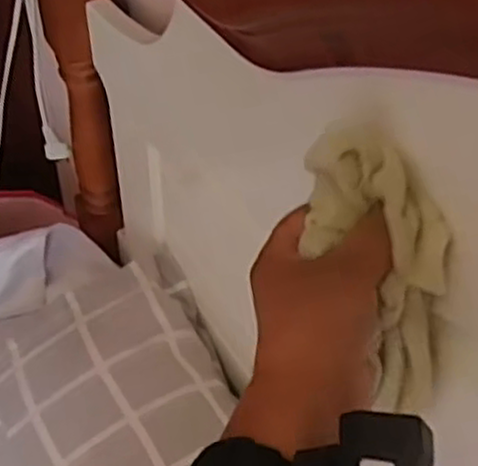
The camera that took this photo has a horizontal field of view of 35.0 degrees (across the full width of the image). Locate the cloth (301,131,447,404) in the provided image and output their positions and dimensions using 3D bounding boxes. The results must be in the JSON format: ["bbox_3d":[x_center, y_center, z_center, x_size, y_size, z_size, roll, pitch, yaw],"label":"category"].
[{"bbox_3d":[0.072,0.018,0.382,0.051,0.152,0.050,-20,9,-20],"label":"cloth"}]

